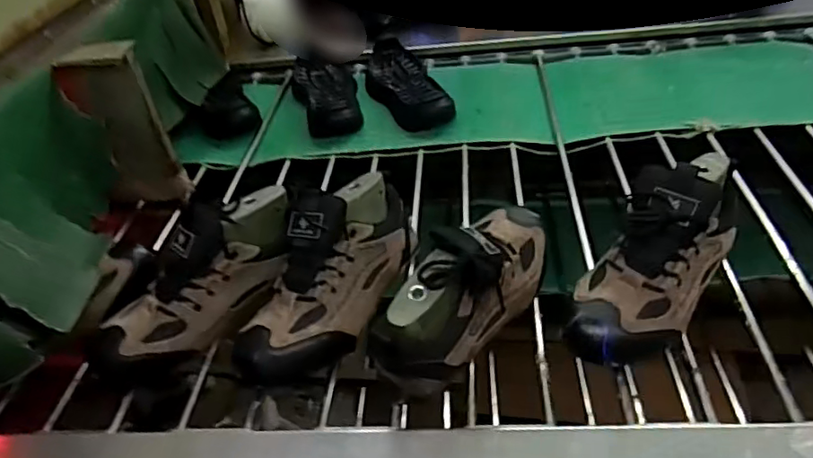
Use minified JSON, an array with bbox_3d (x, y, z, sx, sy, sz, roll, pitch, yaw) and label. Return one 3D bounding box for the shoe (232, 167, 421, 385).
[{"bbox_3d":[-0.079,0.043,0.604,0.101,0.109,0.257,16,59,26],"label":"shoe"}]

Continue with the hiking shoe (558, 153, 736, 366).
[{"bbox_3d":[0.248,0.016,0.565,0.100,0.118,0.249,22,48,31],"label":"hiking shoe"}]

